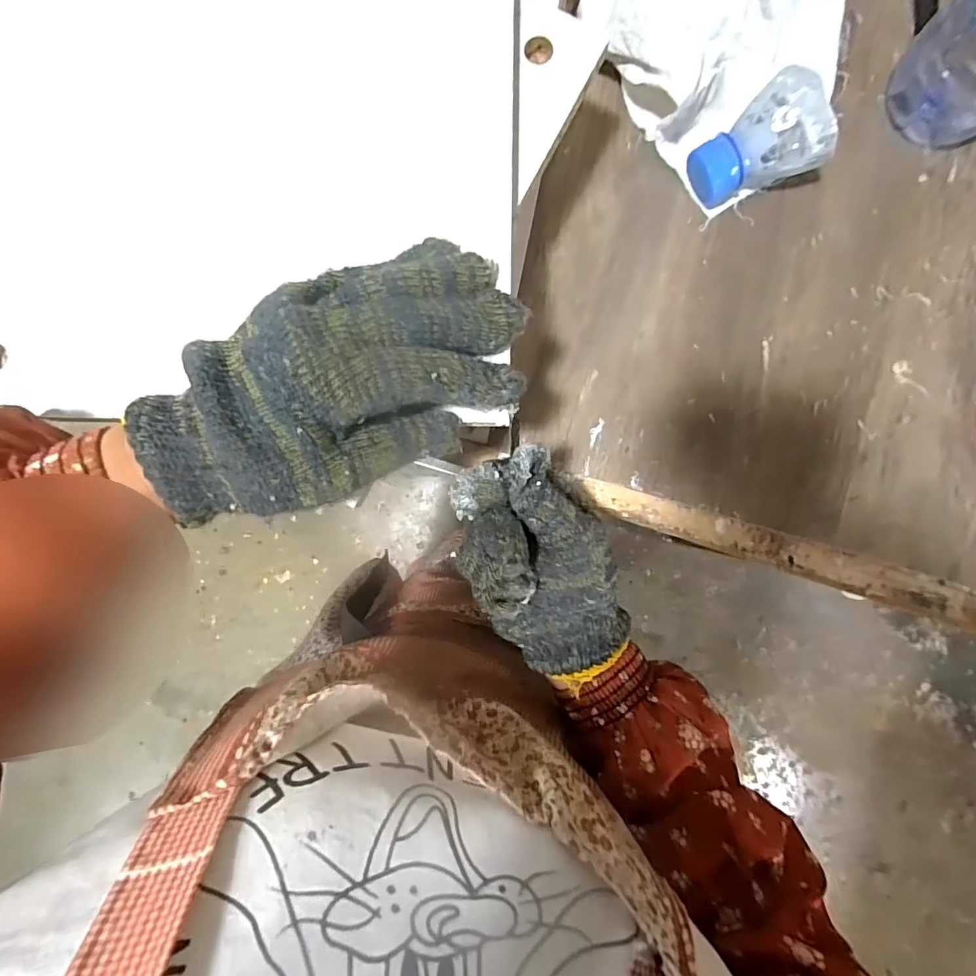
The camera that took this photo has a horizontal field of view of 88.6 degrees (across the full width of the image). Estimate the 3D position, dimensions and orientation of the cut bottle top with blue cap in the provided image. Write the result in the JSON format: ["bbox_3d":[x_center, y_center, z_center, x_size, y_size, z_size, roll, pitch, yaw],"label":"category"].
[{"bbox_3d":[0.157,-0.204,0.295,0.074,0.052,0.047,-14,89,1],"label":"cut bottle top with blue cap"}]

